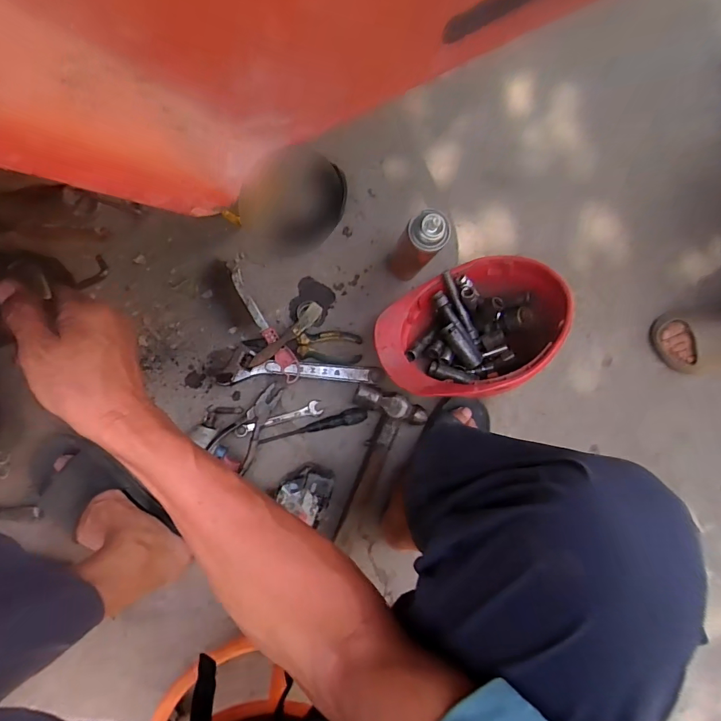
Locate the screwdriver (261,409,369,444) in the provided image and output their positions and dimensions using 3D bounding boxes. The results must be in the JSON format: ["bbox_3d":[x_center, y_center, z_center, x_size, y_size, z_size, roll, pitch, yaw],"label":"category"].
[{"bbox_3d":[-0.078,0.111,0.709,0.179,0.021,0.025,-16,90,-7],"label":"screwdriver"}]

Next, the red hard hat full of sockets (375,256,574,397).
[{"bbox_3d":[0.176,-0.026,0.673,0.281,0.128,0.223,-28,55,-3],"label":"red hard hat full of sockets"}]

